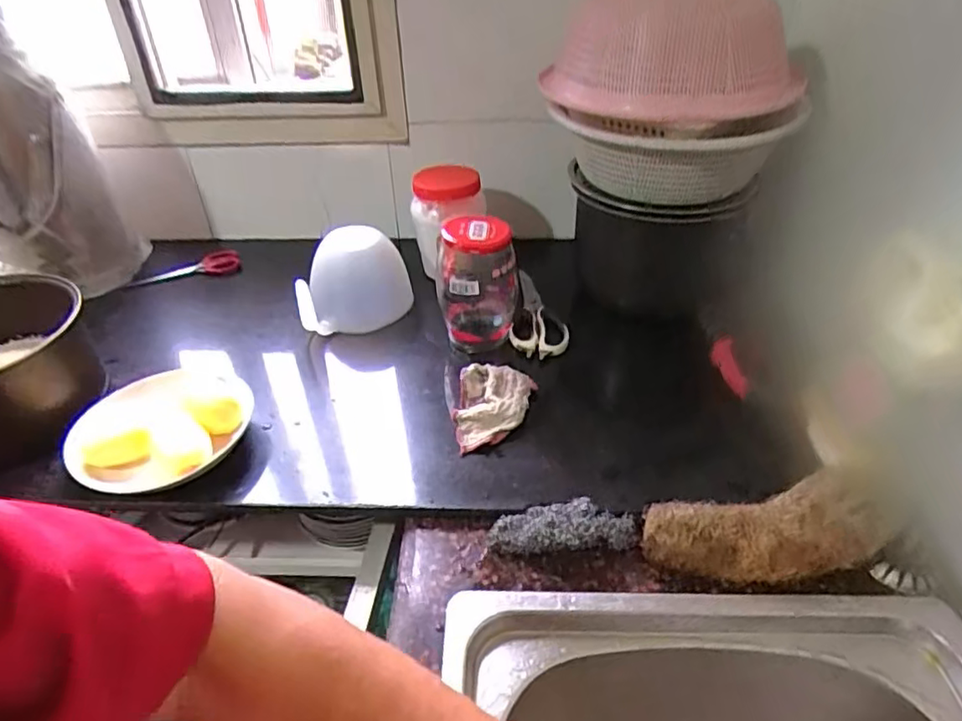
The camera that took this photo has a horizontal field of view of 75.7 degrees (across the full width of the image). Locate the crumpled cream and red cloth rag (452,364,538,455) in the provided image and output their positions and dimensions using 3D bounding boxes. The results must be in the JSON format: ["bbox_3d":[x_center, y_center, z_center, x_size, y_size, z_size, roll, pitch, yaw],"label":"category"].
[{"bbox_3d":[0.013,0.050,0.689,0.080,0.031,0.110,4,37,7],"label":"crumpled cream and red cloth rag"}]

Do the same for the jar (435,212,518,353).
[{"bbox_3d":[-0.005,-0.083,0.760,0.092,0.158,0.096,-2,37,1],"label":"jar"}]

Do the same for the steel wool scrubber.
[{"bbox_3d":[0.076,0.156,0.573,0.133,0.037,0.039,-1,37,2],"label":"steel wool scrubber"}]

